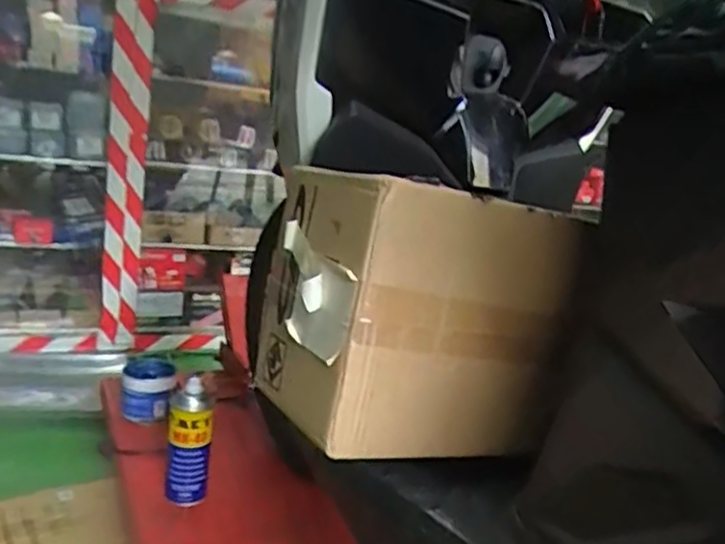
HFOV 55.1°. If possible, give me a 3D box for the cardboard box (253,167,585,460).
[{"bbox_3d":[0.042,0.025,0.610,0.222,0.207,0.169,2,14,-21],"label":"cardboard box"}]

